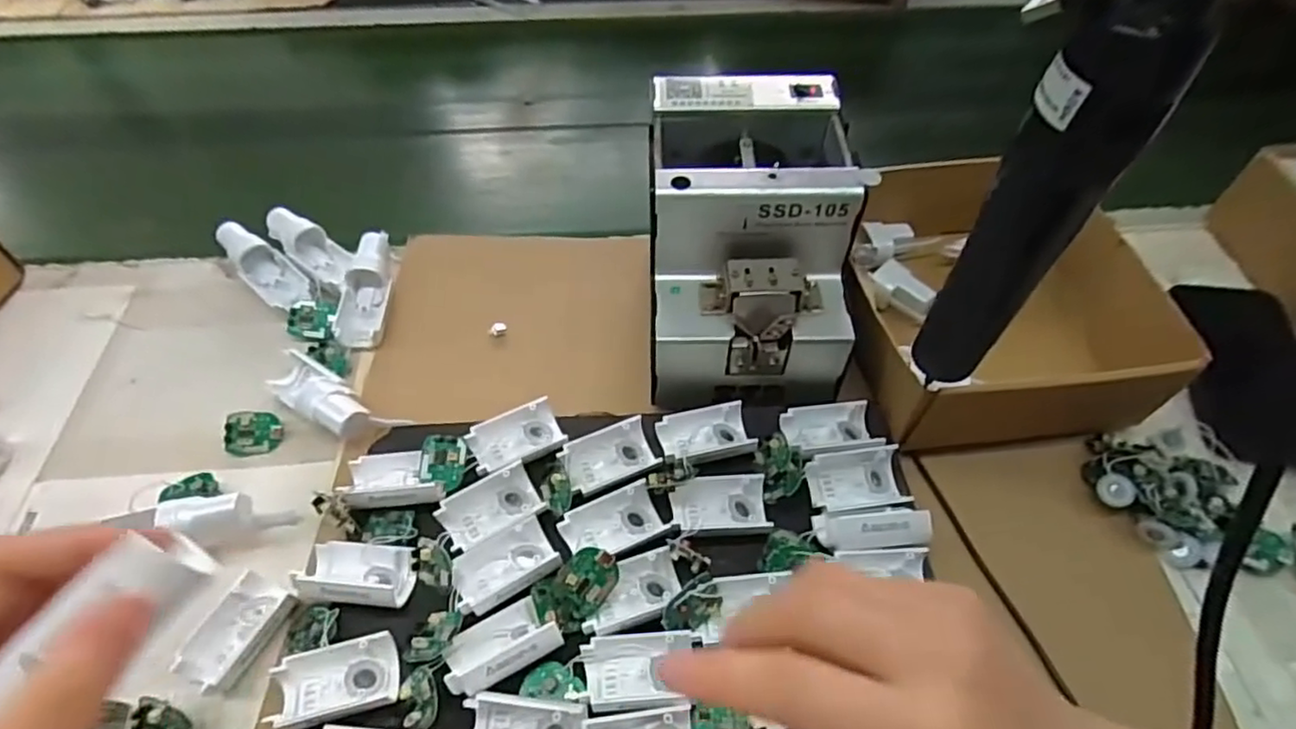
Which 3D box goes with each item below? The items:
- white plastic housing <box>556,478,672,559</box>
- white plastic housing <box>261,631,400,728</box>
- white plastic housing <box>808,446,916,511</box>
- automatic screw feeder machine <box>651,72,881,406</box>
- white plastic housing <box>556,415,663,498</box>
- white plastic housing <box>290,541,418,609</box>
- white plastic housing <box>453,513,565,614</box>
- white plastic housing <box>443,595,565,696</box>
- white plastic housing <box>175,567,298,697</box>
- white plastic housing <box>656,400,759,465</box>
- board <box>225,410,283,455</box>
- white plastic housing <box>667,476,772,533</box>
[{"bbox_3d":[-0.020,0.094,0.384,0.057,0.015,0.033,-20,56,-15],"label":"white plastic housing"},{"bbox_3d":[-0.159,0.161,0.334,0.055,0.019,0.037,-14,54,-11],"label":"white plastic housing"},{"bbox_3d":[0.128,0.069,0.401,0.059,0.016,0.032,-5,53,-4],"label":"white plastic housing"},{"bbox_3d":[0.065,-0.086,0.444,0.123,0.129,0.173,0,53,0],"label":"automatic screw feeder machine"},{"bbox_3d":[-0.023,0.058,0.410,0.057,0.016,0.032,-20,56,-15],"label":"white plastic housing"},{"bbox_3d":[-0.165,0.115,0.365,0.063,0.020,0.035,4,53,3],"label":"white plastic housing"},{"bbox_3d":[-0.081,0.114,0.372,0.056,0.014,0.035,-27,58,-19],"label":"white plastic housing"},{"bbox_3d":[-0.076,0.142,0.337,0.057,0.012,0.034,-24,57,-18],"label":"white plastic housing"},{"bbox_3d":[-0.224,0.147,0.362,0.035,0.018,0.057,22,56,15],"label":"white plastic housing"},{"bbox_3d":[0.038,0.045,0.420,0.057,0.013,0.035,-11,54,-9],"label":"white plastic housing"},{"bbox_3d":[-0.267,0.047,0.448,0.033,0.004,0.030,6,77,-17],"label":"board"},{"bbox_3d":[0.043,0.083,0.394,0.056,0.015,0.041,1,53,0],"label":"white plastic housing"}]

